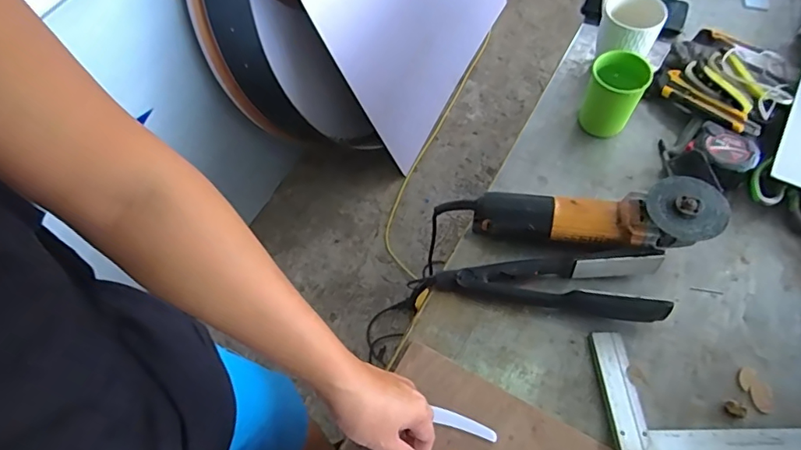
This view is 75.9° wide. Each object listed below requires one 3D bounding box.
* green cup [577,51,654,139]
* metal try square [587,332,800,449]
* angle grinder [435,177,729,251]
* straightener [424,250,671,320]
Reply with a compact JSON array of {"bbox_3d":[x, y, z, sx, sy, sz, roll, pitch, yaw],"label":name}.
[{"bbox_3d":[0.303,-0.180,0.737,0.072,0.109,0.078,-2,60,4],"label":"green cup"},{"bbox_3d":[0.351,0.188,0.562,0.254,0.025,0.145,-2,59,3],"label":"metal try square"},{"bbox_3d":[0.213,-0.005,0.642,0.328,0.094,0.082,2,59,6],"label":"angle grinder"},{"bbox_3d":[0.173,0.071,0.624,0.272,0.058,0.079,1,59,5],"label":"straightener"}]

